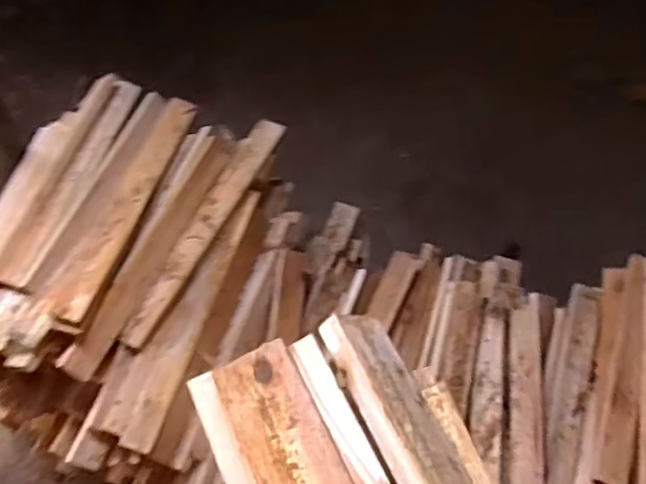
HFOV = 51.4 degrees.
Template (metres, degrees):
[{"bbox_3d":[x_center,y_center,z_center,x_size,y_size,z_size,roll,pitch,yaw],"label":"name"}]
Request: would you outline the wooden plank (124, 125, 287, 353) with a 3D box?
[{"bbox_3d":[-0.214,-0.031,1.235,0.065,0.024,0.496,26,67,9],"label":"wooden plank"}]

